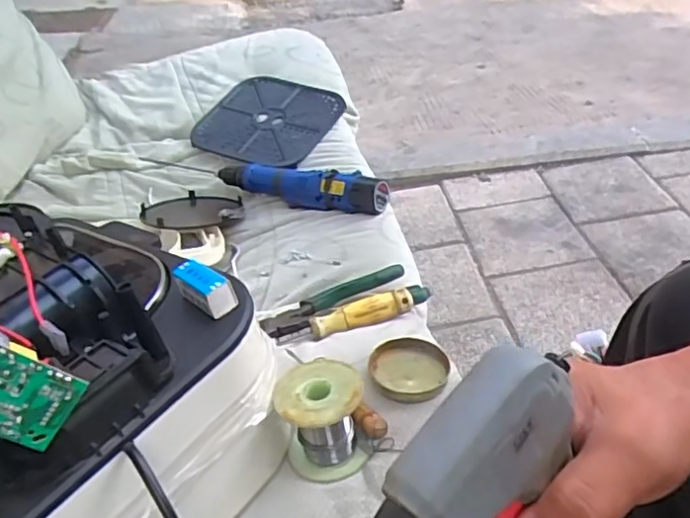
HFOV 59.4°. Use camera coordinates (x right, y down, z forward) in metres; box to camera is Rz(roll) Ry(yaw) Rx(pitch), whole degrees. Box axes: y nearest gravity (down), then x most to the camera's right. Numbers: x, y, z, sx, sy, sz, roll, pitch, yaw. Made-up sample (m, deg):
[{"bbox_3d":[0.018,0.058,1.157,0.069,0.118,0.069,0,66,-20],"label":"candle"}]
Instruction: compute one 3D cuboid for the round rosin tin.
[{"bbox_3d":[0.054,0.093,0.508,0.065,0.011,0.068,-5,37,5],"label":"round rosin tin"}]

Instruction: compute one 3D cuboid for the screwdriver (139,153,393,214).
[{"bbox_3d":[-0.066,-0.106,0.852,0.269,0.048,0.048,14,42,27],"label":"screwdriver"}]

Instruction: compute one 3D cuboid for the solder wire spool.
[{"bbox_3d":[-0.017,0.122,0.459,0.061,0.061,0.066,-7,37,2],"label":"solder wire spool"}]

